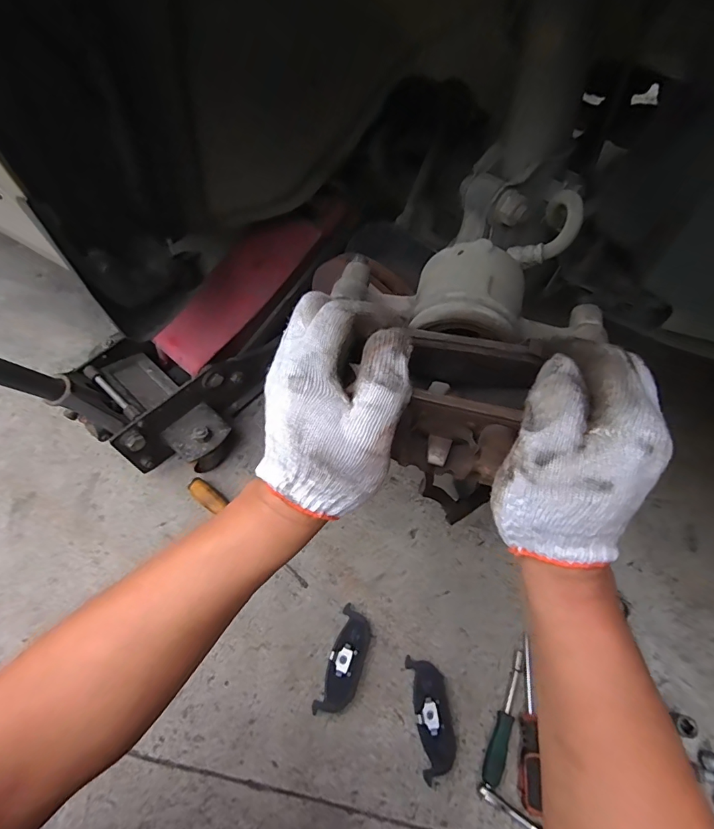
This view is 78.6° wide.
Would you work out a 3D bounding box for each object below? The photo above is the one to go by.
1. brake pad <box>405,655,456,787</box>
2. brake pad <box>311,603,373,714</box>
[{"bbox_3d":[0.101,0.402,0.582,0.046,0.025,0.133,-7,60,-4],"label":"brake pad"},{"bbox_3d":[-0.014,0.348,0.615,0.049,0.017,0.132,17,62,10],"label":"brake pad"}]

